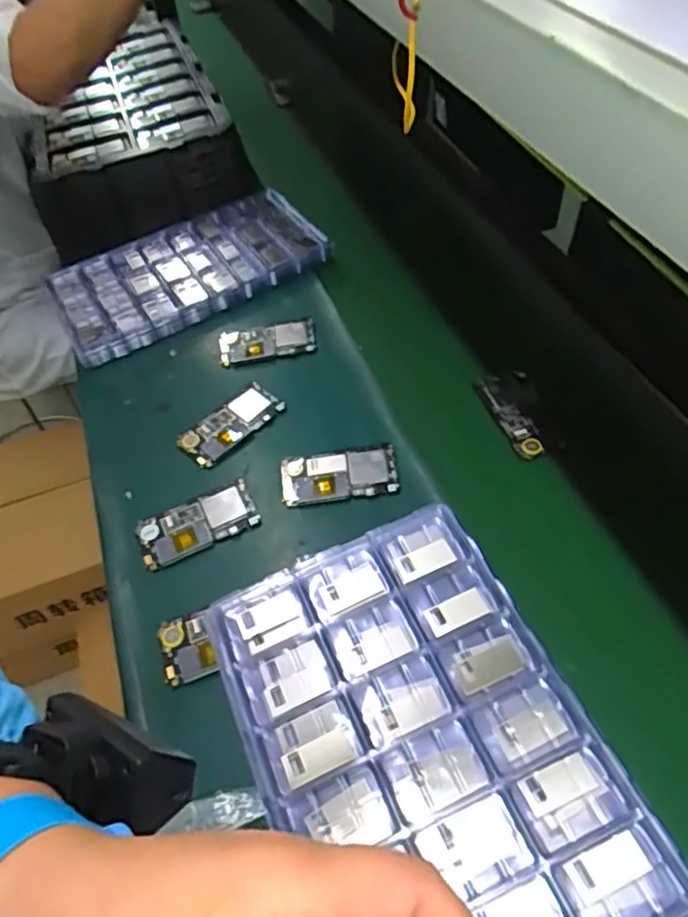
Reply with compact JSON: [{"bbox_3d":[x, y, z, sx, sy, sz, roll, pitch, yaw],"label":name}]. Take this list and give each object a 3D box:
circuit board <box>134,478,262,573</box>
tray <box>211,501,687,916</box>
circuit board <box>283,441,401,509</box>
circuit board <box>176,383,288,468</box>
[{"bbox_3d":[-0.149,0.068,0.673,0.119,0.014,0.056,-21,52,-12],"label":"circuit board"},{"bbox_3d":[0.066,0.209,0.393,0.198,0.024,0.378,-20,52,-12],"label":"tray"},{"bbox_3d":[-0.006,0.018,0.685,0.118,0.014,0.057,-7,51,-2],"label":"circuit board"},{"bbox_3d":[-0.127,-0.039,0.736,0.113,0.015,0.055,-37,57,-23],"label":"circuit board"}]

